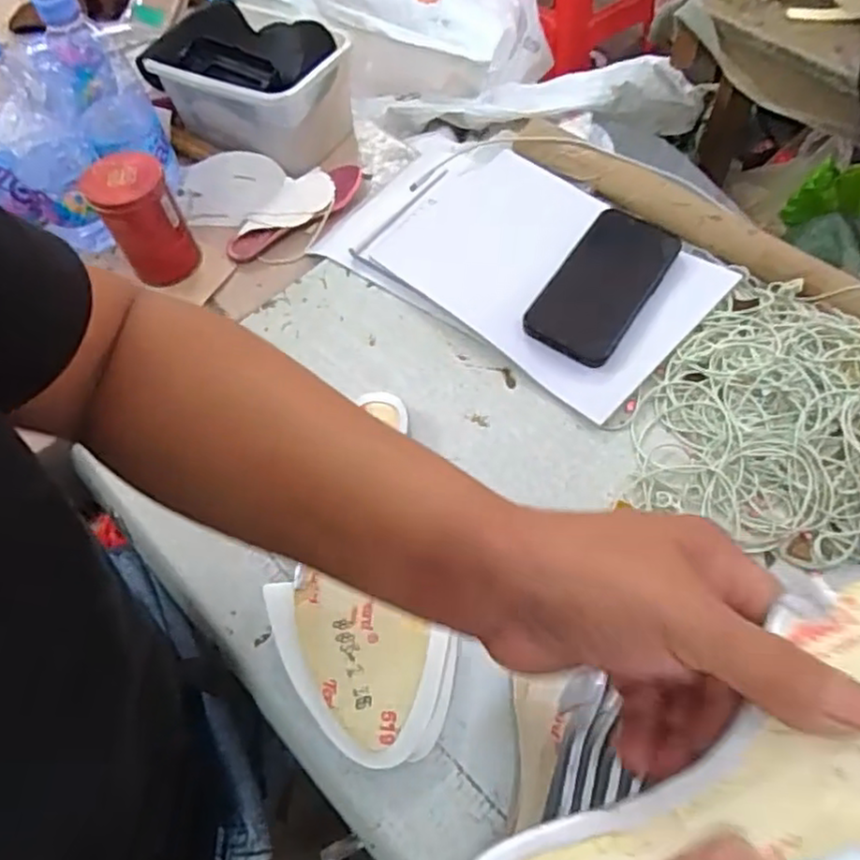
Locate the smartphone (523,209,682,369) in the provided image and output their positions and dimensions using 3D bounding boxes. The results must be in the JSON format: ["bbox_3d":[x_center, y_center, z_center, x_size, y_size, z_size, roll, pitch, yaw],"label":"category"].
[{"bbox_3d":[0.144,-0.122,0.547,0.074,0.012,0.155,28,65,20],"label":"smartphone"}]

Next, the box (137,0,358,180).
[{"bbox_3d":[-0.180,-0.361,0.692,0.205,0.092,0.124,20,63,16],"label":"box"}]

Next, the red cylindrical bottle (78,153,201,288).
[{"bbox_3d":[-0.255,-0.184,0.594,0.063,0.097,0.064,-2,59,4],"label":"red cylindrical bottle"}]

